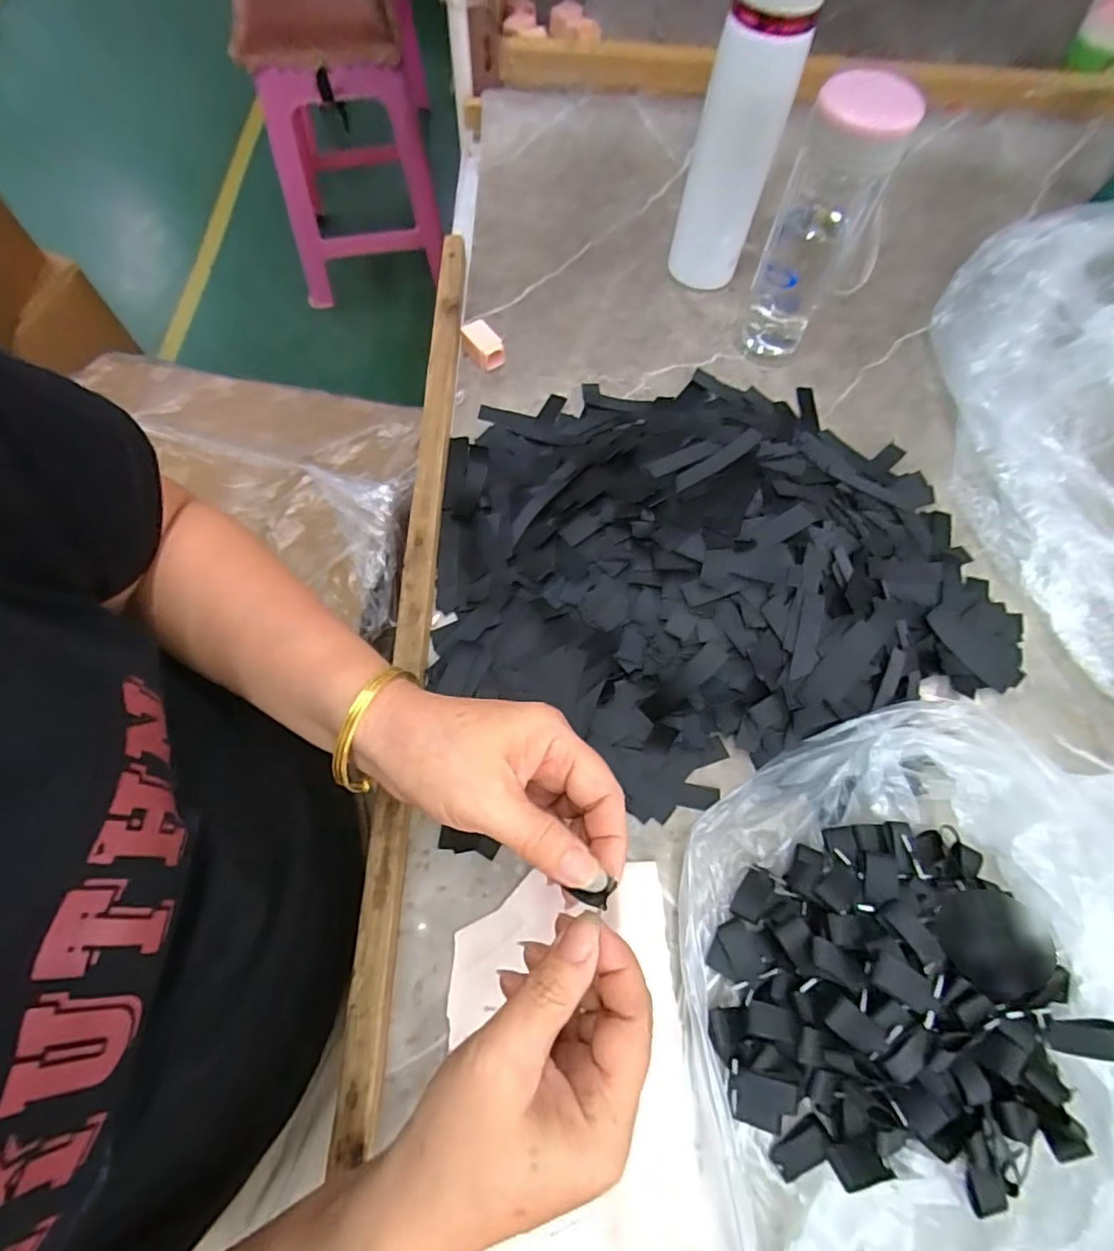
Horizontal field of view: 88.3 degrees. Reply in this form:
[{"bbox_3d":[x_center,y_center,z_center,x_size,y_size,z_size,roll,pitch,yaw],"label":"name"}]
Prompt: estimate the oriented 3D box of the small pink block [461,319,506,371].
[{"bbox_3d":[-0.064,-0.244,0.504,0.022,0.026,0.038,-37,72,-16],"label":"small pink block"}]

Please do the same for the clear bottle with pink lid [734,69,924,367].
[{"bbox_3d":[0.199,-0.303,0.452,0.065,0.184,0.061,23,68,8],"label":"clear bottle with pink lid"}]

